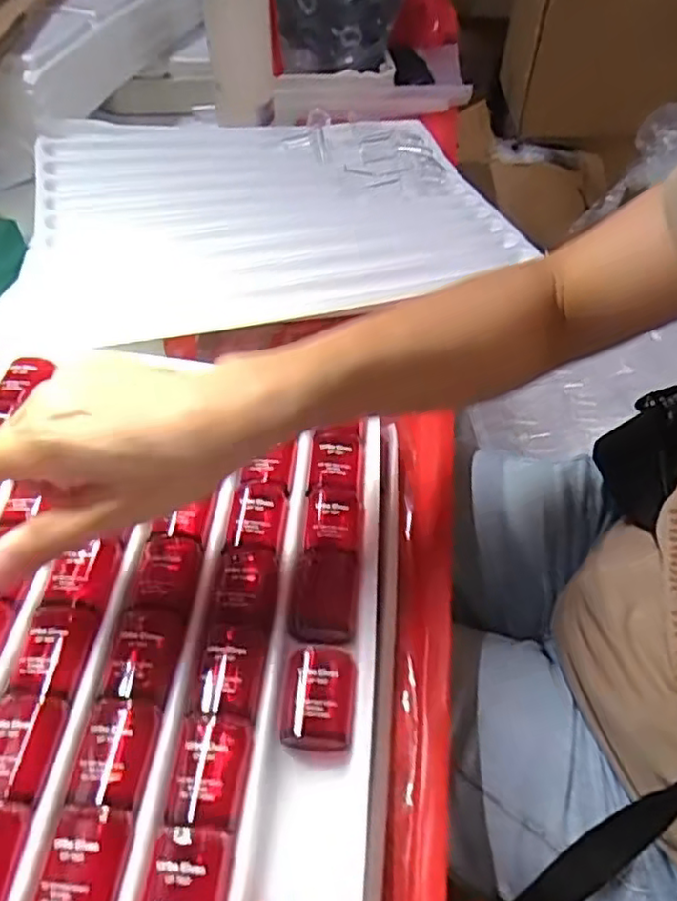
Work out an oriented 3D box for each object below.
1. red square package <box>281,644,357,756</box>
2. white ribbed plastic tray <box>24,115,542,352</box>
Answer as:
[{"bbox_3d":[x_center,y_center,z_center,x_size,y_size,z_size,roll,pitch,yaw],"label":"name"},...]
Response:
[{"bbox_3d":[-0.009,0.113,0.291,0.032,0.013,0.047,5,50,1],"label":"red square package"},{"bbox_3d":[-0.062,-0.218,0.558,0.390,0.033,0.320,-6,50,-9],"label":"white ribbed plastic tray"}]

